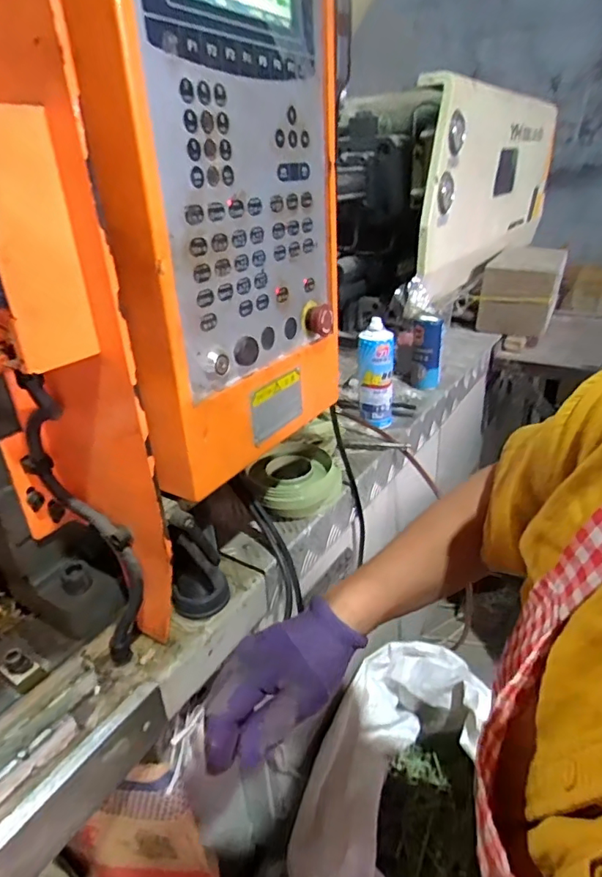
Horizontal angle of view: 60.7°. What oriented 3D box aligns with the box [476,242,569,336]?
[{"bbox_3d":[0.654,-0.443,1.522,0.206,0.210,0.248,11,31,24],"label":"box"}]

